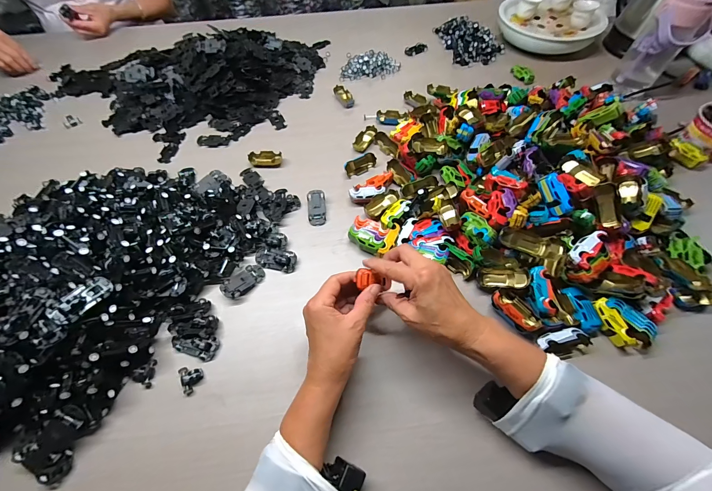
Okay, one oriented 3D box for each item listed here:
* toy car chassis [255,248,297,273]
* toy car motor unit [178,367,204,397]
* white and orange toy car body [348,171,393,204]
[{"bbox_3d":[-0.127,0.020,0.471,0.068,0.015,0.031,13,60,10],"label":"toy car chassis"},{"bbox_3d":[-0.211,0.169,0.386,0.025,0.011,0.035,-27,61,-14],"label":"toy car motor unit"},{"bbox_3d":[0.033,-0.098,0.532,0.088,0.028,0.034,-26,61,-13],"label":"white and orange toy car body"}]

